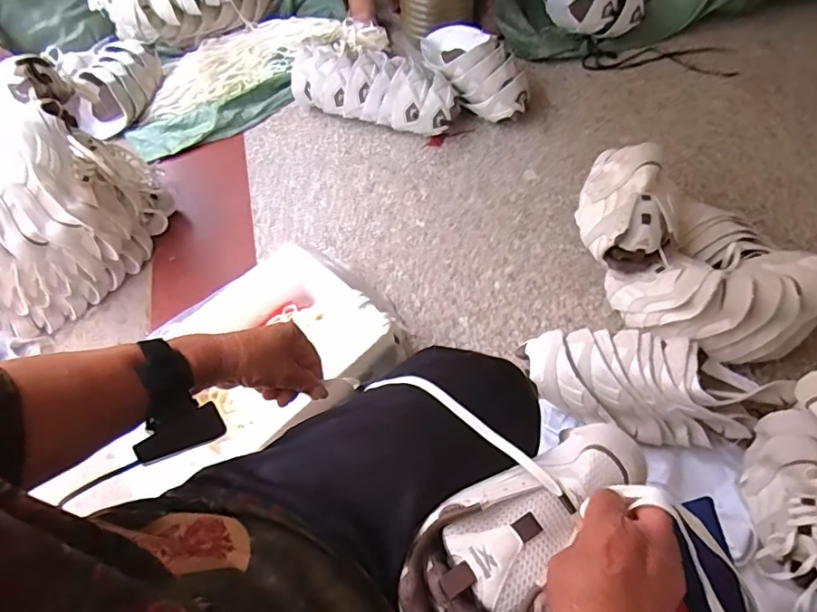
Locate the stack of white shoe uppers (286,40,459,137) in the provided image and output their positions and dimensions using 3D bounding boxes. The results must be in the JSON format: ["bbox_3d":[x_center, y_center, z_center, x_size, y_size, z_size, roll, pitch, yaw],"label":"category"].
[{"bbox_3d":[-0.082,-0.520,1.274,0.408,0.140,0.131,18,60,14],"label":"stack of white shoe uppers"}]

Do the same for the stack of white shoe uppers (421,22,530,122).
[{"bbox_3d":[0.145,-0.575,1.284,0.162,0.145,0.321,-25,60,-13],"label":"stack of white shoe uppers"}]

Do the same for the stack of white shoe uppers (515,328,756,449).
[{"bbox_3d":[0.352,0.119,0.825,0.340,0.111,0.163,6,58,7],"label":"stack of white shoe uppers"}]

